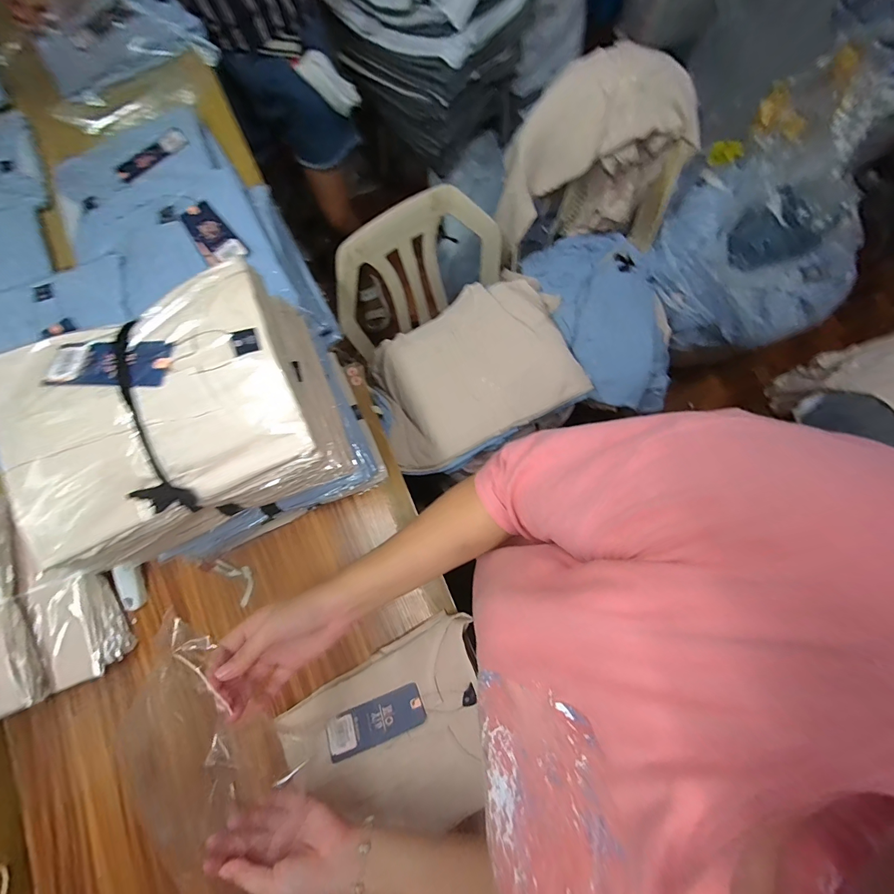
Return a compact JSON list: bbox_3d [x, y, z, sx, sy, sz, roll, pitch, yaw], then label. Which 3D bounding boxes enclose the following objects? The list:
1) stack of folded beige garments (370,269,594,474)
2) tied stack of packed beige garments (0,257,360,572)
[{"bbox_3d":[0.059,-0.178,0.852,0.486,0.068,0.337,-31,80,-5],"label":"stack of folded beige garments"},{"bbox_3d":[-0.262,-0.030,0.384,0.257,0.121,0.213,-22,79,-3],"label":"tied stack of packed beige garments"}]

